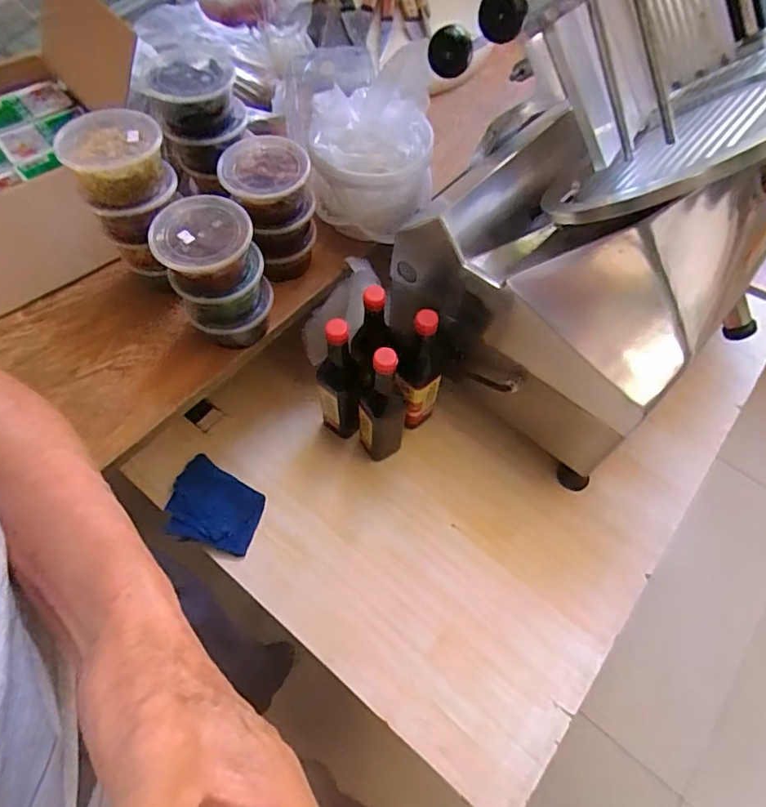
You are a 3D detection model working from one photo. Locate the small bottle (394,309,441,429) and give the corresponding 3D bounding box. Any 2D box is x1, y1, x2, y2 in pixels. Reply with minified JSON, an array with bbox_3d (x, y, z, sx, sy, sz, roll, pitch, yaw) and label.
[{"bbox_3d":[0.055,-0.044,0.788,0.065,0.271,0.081,9,61,4],"label":"small bottle"}]

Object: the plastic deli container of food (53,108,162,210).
[{"bbox_3d":[-0.317,-0.291,0.625,0.114,0.056,0.111,-6,61,-4],"label":"plastic deli container of food"}]

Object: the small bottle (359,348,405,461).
[{"bbox_3d":[-0.003,-0.002,0.750,0.066,0.269,0.074,1,61,-1],"label":"small bottle"}]

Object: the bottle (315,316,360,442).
[{"bbox_3d":[-0.067,-0.028,0.772,0.061,0.272,0.064,-8,61,-6],"label":"bottle"}]

